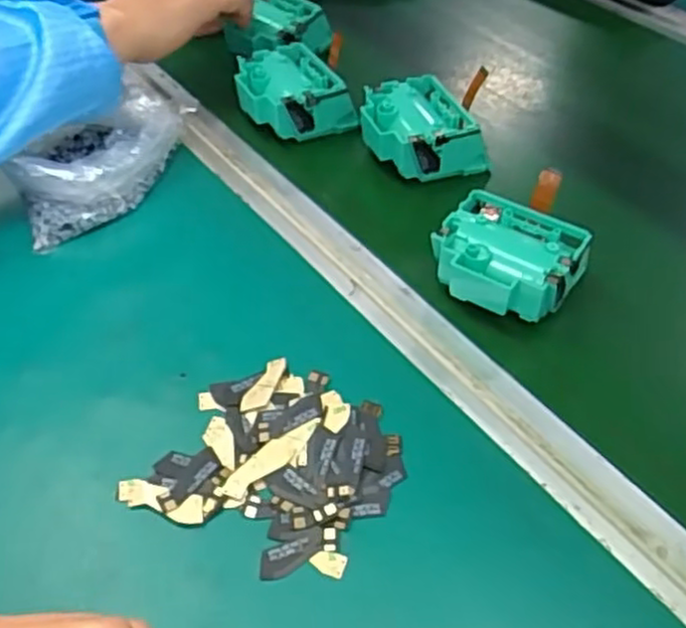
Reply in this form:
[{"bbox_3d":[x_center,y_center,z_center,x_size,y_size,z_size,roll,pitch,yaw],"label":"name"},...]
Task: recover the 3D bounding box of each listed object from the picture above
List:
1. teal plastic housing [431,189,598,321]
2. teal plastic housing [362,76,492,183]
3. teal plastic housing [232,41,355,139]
[{"bbox_3d":[0.093,-0.029,0.417,0.077,0.037,0.062,29,54,26],"label":"teal plastic housing"},{"bbox_3d":[0.050,-0.123,0.517,0.077,0.048,0.080,-16,48,-13],"label":"teal plastic housing"},{"bbox_3d":[-0.042,-0.163,0.547,0.071,0.038,0.075,-25,50,-20],"label":"teal plastic housing"}]

